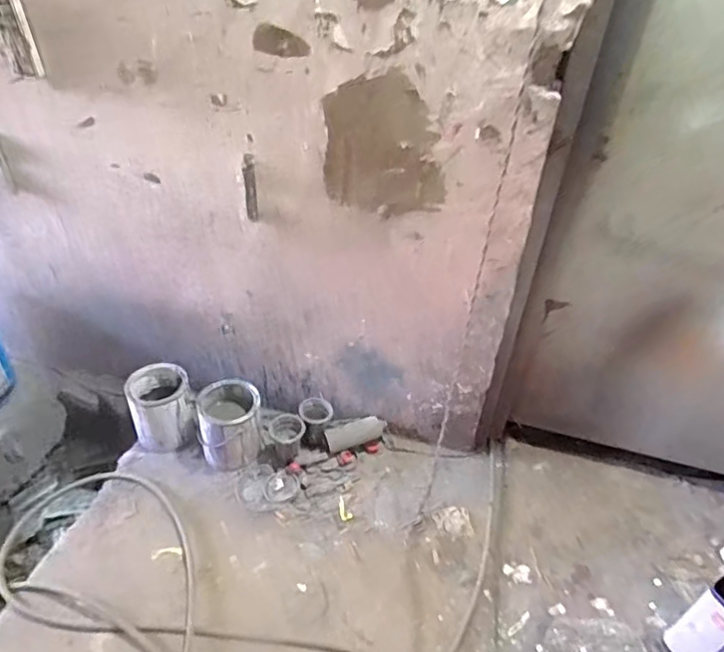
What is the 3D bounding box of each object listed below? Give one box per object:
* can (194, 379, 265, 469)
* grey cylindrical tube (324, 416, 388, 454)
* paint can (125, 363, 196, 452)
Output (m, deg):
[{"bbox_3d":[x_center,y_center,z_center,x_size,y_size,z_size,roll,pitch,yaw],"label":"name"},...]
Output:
[{"bbox_3d":[-0.377,0.285,1.616,0.174,0.205,0.217,-12,42,-17],"label":"can"},{"bbox_3d":[-0.022,0.315,1.700,0.178,0.074,0.075,-12,42,-18],"label":"grey cylindrical tube"},{"bbox_3d":[-0.587,0.236,1.654,0.170,0.219,0.176,2,40,-1],"label":"paint can"}]

